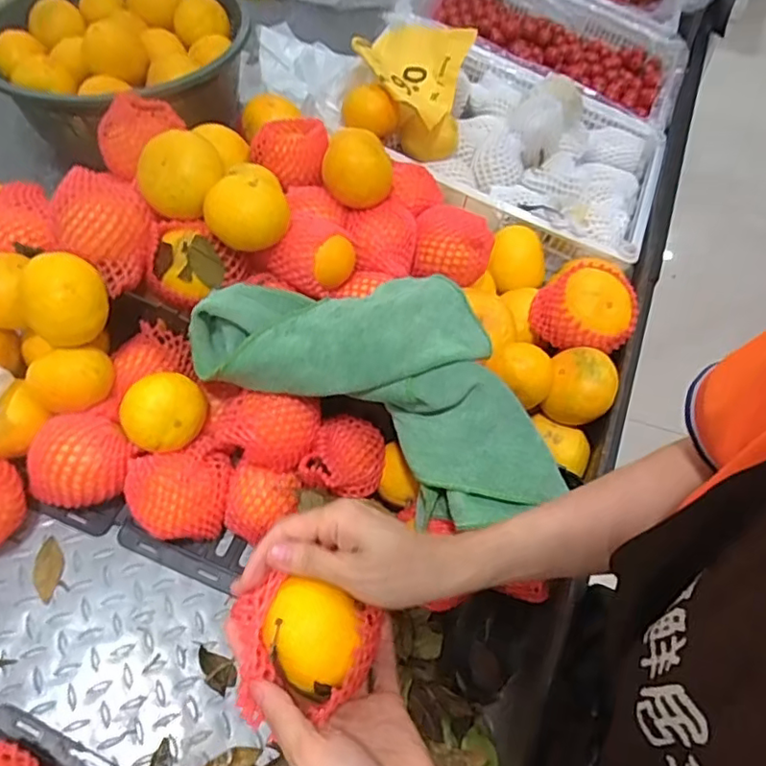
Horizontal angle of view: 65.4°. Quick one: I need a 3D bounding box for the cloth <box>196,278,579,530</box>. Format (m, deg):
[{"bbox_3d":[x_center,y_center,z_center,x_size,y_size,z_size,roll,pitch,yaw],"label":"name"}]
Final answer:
[{"bbox_3d":[0.001,-0.007,0.485,0.310,0.109,0.143,27,59,2],"label":"cloth"}]

